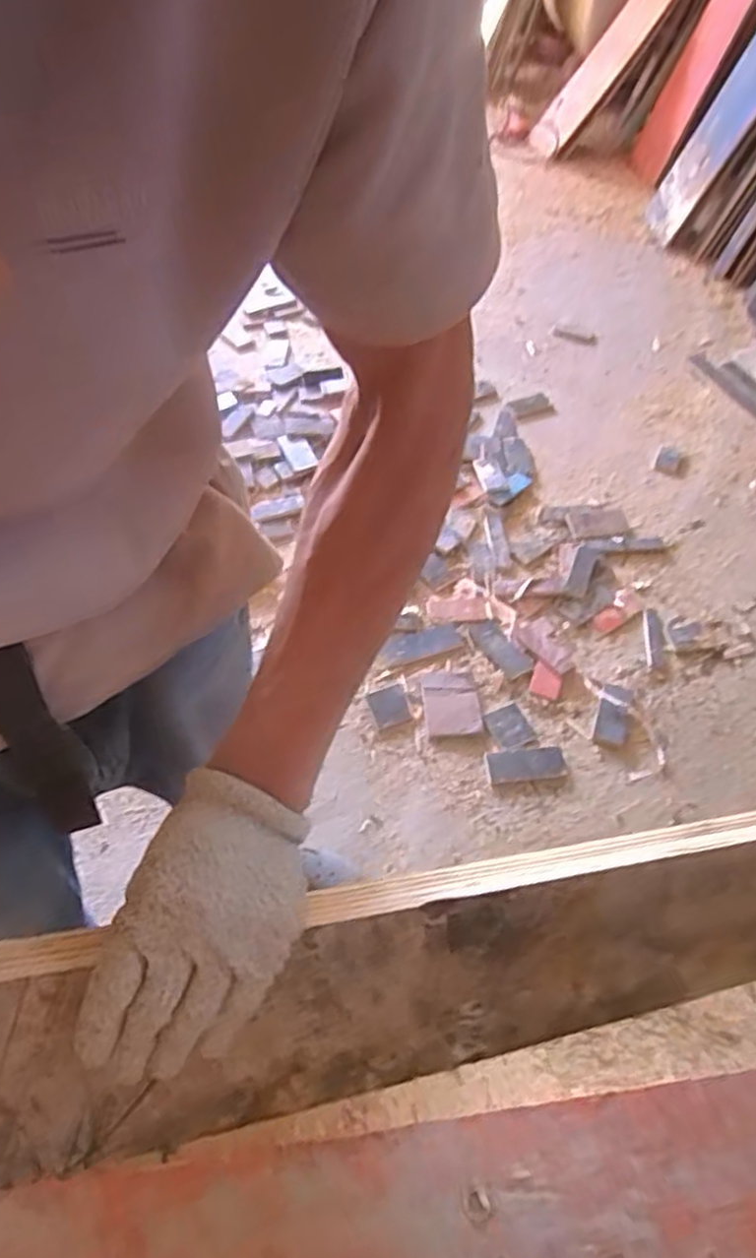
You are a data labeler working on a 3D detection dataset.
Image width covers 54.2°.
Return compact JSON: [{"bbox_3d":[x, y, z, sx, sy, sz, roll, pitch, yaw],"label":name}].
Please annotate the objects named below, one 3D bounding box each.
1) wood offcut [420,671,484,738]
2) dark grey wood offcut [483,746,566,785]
[{"bbox_3d":[0.152,0.155,1.553,0.113,0.019,0.145,-3,54,-7],"label":"wood offcut"},{"bbox_3d":[0.292,0.265,1.447,0.160,0.010,0.065,-2,54,-6],"label":"dark grey wood offcut"}]

